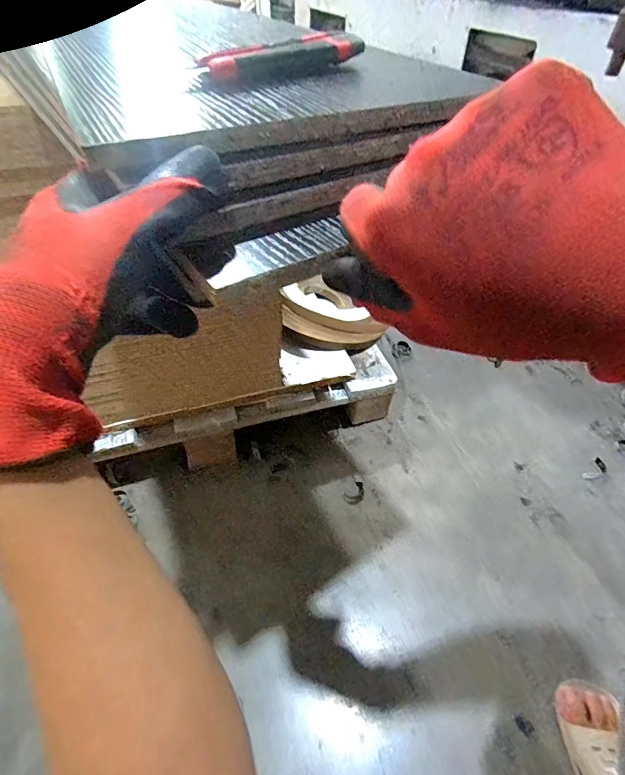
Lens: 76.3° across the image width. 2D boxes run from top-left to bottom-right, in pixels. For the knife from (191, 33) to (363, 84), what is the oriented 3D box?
[{"bbox_3d":[-0.021,-0.244,0.295,0.127,0.023,0.018,-26,52,-21],"label":"knife"}]

